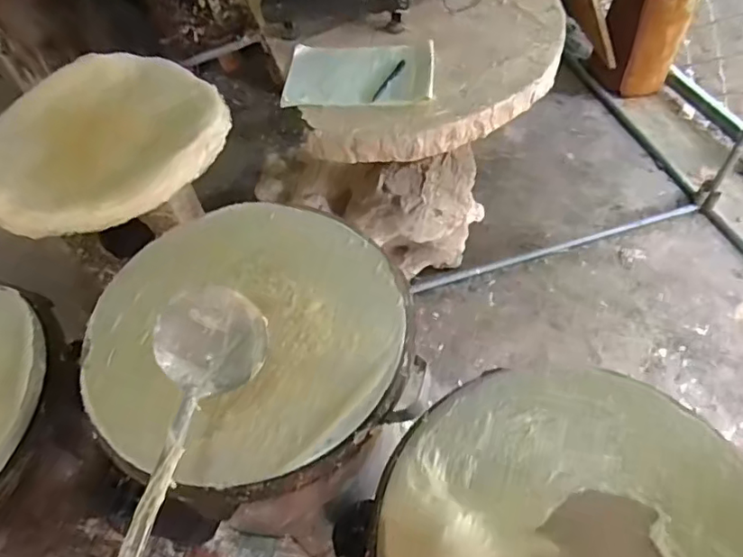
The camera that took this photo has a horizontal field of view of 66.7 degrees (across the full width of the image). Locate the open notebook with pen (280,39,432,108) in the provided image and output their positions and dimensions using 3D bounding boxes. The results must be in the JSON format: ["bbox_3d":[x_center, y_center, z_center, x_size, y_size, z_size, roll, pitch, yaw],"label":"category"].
[{"bbox_3d":[-0.024,-0.422,1.156,0.294,0.027,0.205,4,55,3],"label":"open notebook with pen"}]

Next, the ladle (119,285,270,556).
[{"bbox_3d":[-0.163,0.157,0.424,0.090,0.051,0.352,6,48,5],"label":"ladle"}]

